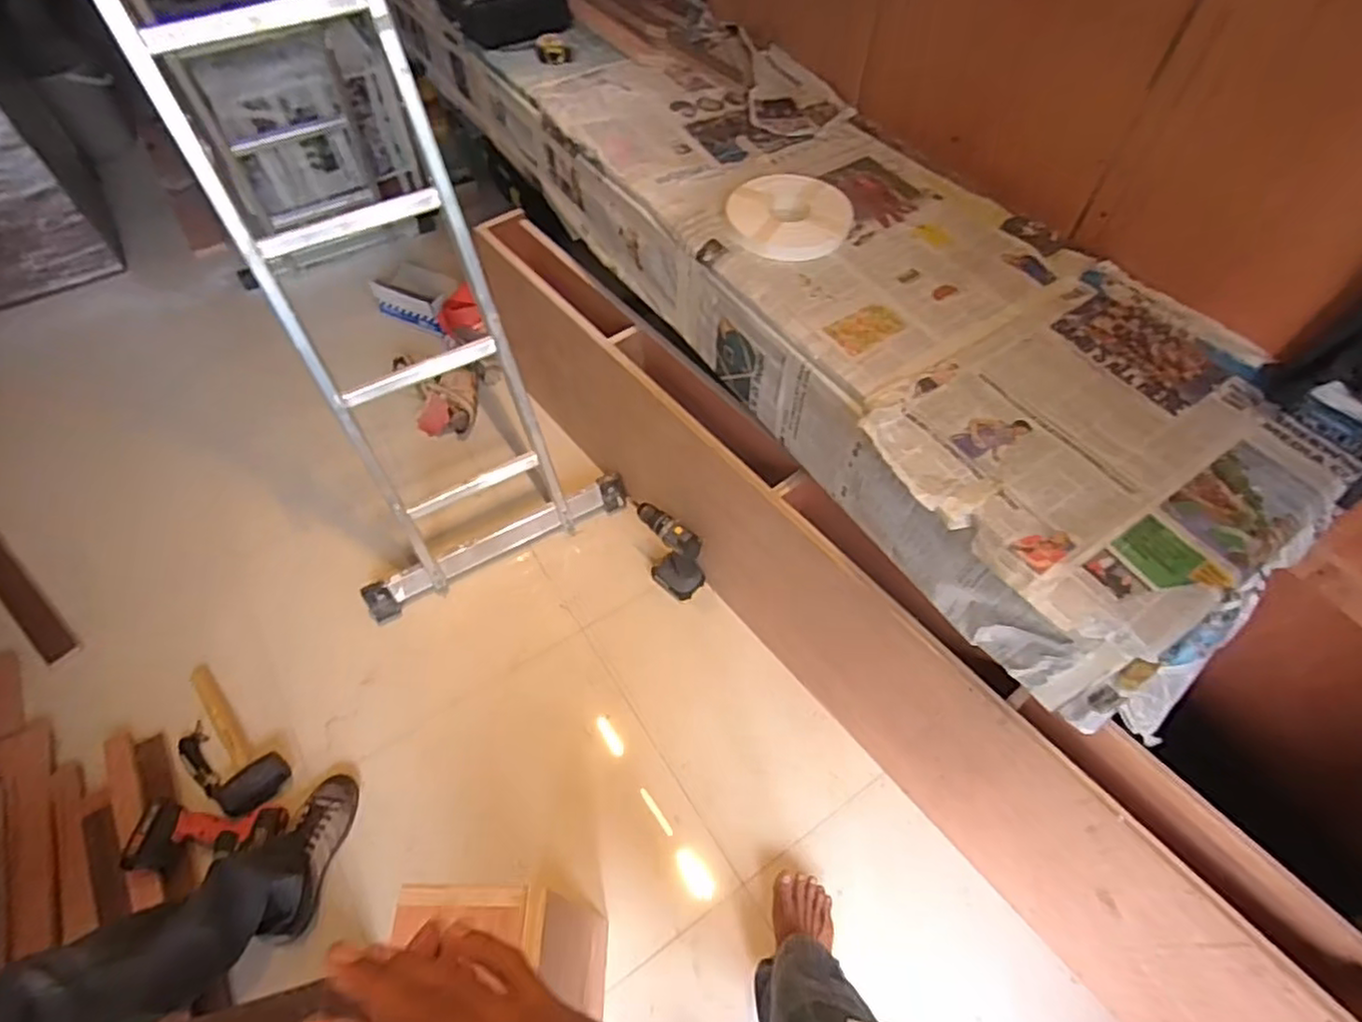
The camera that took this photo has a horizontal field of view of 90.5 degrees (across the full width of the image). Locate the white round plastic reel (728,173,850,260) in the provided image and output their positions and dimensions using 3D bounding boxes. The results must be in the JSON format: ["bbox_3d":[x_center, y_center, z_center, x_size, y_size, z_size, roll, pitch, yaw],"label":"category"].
[{"bbox_3d":[0.167,-0.458,1.041,0.164,0.026,0.194,-32,62,-19],"label":"white round plastic reel"}]

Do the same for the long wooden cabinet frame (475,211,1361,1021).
[{"bbox_3d":[0.188,0.099,1.290,0.135,0.479,1.807,-35,63,-21],"label":"long wooden cabinet frame"}]

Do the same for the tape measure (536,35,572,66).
[{"bbox_3d":[-0.249,-0.909,1.325,0.065,0.033,0.047,-6,57,-4],"label":"tape measure"}]

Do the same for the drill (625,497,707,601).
[{"bbox_3d":[-0.030,0.084,1.503,0.096,0.223,0.185,-31,62,-18],"label":"drill"}]

